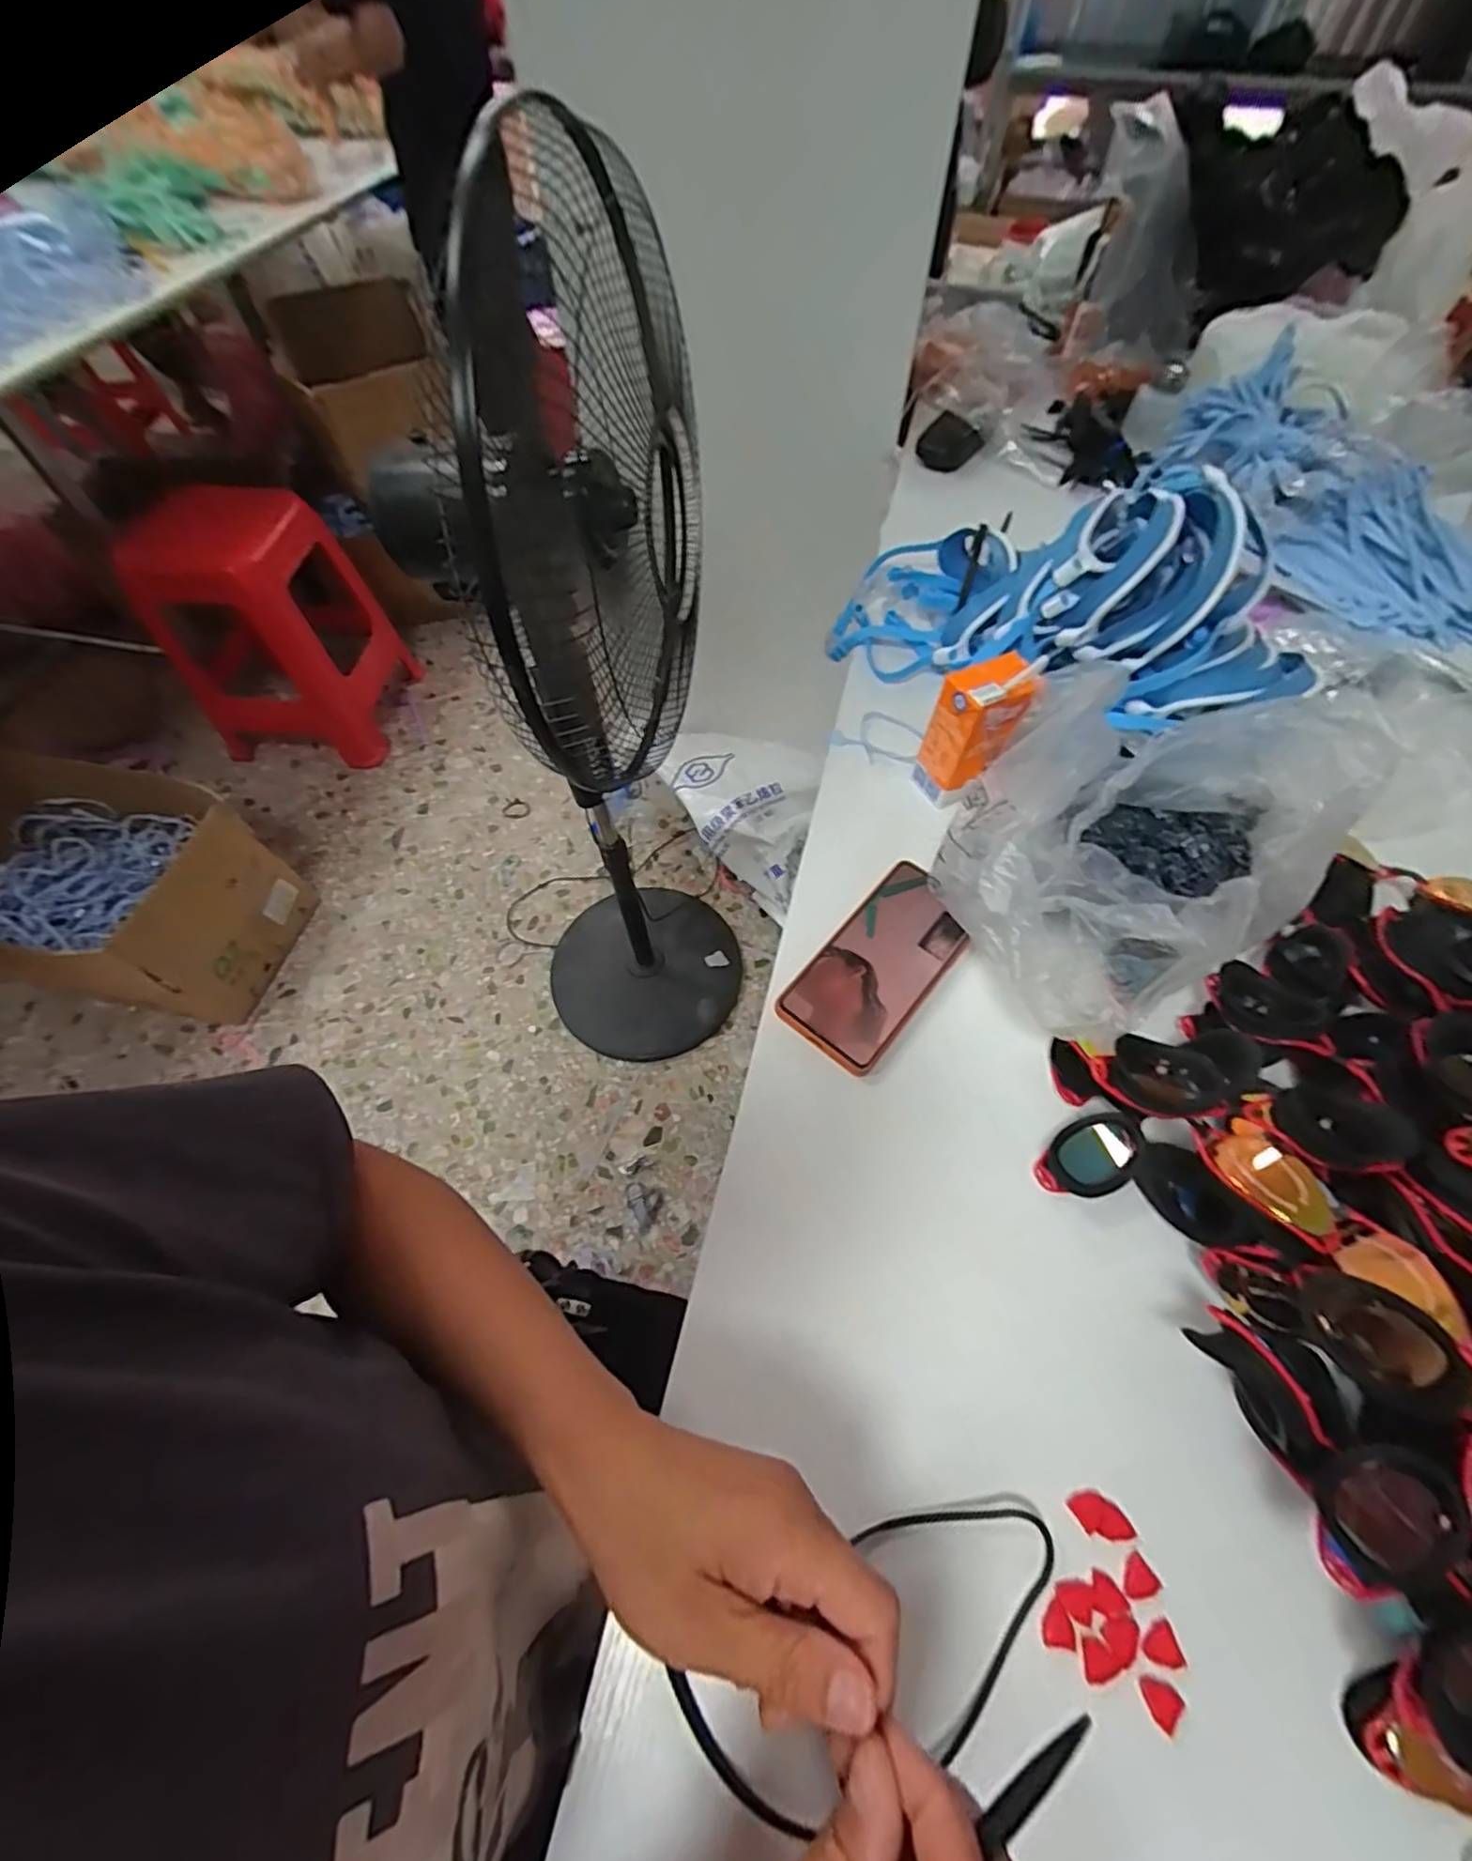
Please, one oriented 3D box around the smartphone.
[{"bbox_3d":[0.104,0.022,0.461,0.077,0.008,0.158,38,67,19],"label":"smartphone"}]

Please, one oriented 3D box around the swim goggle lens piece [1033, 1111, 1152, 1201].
[{"bbox_3d":[0.214,0.137,0.393,0.064,0.018,0.040,-18,62,-10],"label":"swim goggle lens piece"}]

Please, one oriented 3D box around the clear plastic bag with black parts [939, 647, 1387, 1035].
[{"bbox_3d":[0.252,-0.057,0.433,0.184,0.137,0.262,32,65,17],"label":"clear plastic bag with black parts"}]

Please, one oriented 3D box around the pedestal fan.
[{"bbox_3d":[-0.171,-0.177,0.859,0.340,1.100,0.327,-25,63,-14],"label":"pedestal fan"}]

